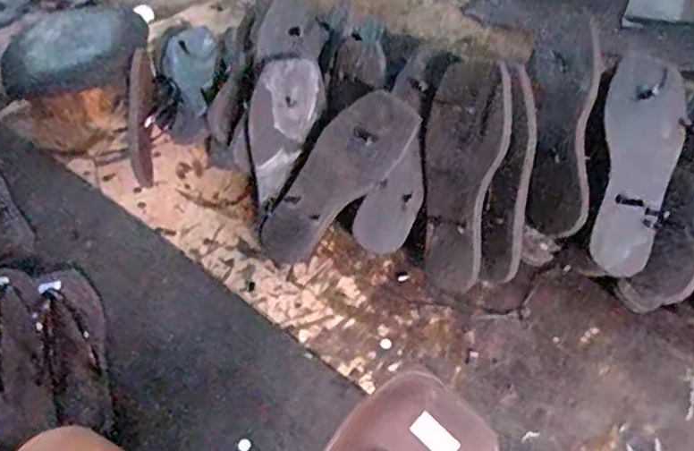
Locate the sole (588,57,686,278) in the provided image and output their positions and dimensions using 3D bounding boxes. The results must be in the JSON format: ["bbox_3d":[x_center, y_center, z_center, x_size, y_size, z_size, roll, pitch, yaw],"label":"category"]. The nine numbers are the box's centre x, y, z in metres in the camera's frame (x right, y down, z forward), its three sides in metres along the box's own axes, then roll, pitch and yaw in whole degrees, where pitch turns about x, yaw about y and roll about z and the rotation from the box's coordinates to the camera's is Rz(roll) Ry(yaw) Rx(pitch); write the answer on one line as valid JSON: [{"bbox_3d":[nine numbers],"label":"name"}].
[{"bbox_3d":[0.299,-0.065,0.634,0.076,0.029,0.231,12,80,14],"label":"sole"}]

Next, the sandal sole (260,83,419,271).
[{"bbox_3d":[-0.018,-0.052,0.704,0.080,0.232,0.025,43,16,-4],"label":"sandal sole"}]

